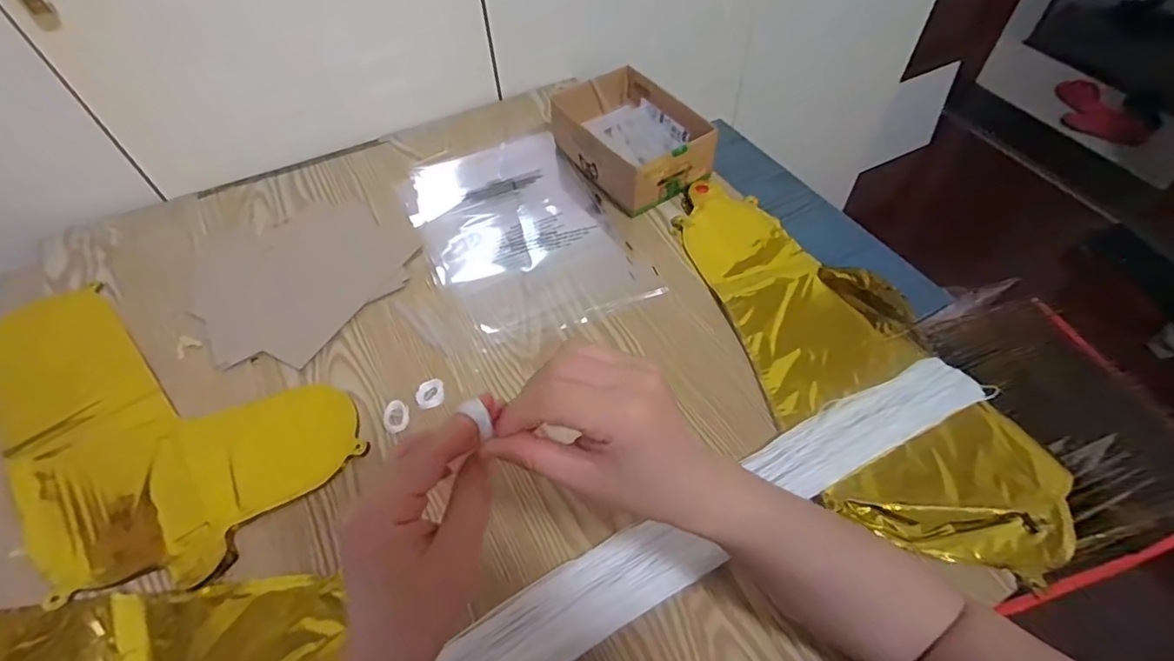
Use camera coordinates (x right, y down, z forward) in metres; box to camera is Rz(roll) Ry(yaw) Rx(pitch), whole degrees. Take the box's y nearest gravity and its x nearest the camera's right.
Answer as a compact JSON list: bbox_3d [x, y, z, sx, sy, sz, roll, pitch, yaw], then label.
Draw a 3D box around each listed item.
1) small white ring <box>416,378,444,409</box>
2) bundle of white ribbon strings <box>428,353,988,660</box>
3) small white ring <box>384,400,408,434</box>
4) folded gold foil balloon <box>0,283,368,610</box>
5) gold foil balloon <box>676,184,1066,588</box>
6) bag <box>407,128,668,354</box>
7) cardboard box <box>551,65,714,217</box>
[{"bbox_3d":[-0.145,0.059,0.500,0.027,0.008,0.025,-1,54,1],"label":"small white ring"},{"bbox_3d":[-0.011,0.203,0.381,0.787,0.018,0.060,-25,57,-16],"label":"bundle of white ribbon strings"},{"bbox_3d":[-0.172,0.076,0.487,0.021,0.009,0.035,-12,55,-7],"label":"small white ring"},{"bbox_3d":[-0.409,0.058,0.503,0.388,0.013,0.229,36,63,24],"label":"folded gold foil balloon"},{"bbox_3d":[0.239,0.004,0.517,0.187,0.014,0.445,-18,56,-11],"label":"gold foil balloon"},{"bbox_3d":[-0.079,-0.120,0.625,0.208,0.007,0.305,-22,57,-14],"label":"bag"},{"bbox_3d":[0.055,-0.236,0.665,0.134,0.068,0.185,-32,59,-19],"label":"cardboard box"}]

